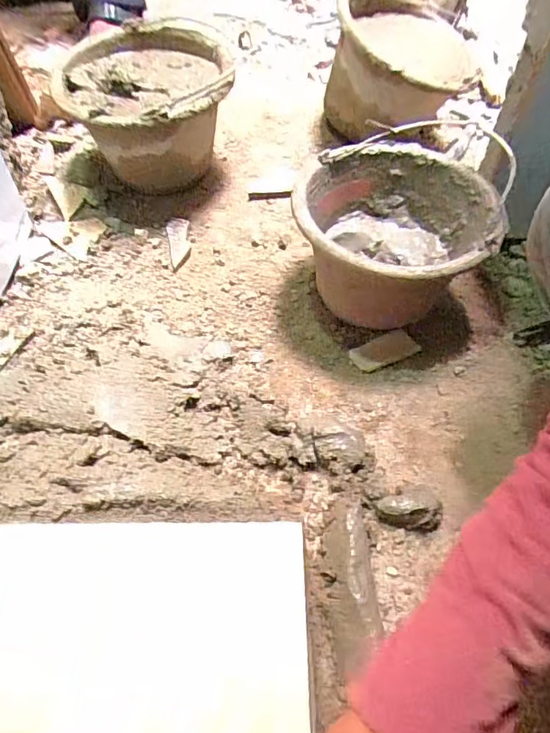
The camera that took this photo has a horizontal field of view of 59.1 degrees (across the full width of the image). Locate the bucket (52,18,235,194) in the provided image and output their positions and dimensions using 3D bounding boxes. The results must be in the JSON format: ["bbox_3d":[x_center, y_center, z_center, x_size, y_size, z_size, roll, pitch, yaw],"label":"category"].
[{"bbox_3d":[-0.186,-0.377,0.739,0.233,0.175,0.244,1,53,-1],"label":"bucket"}]

